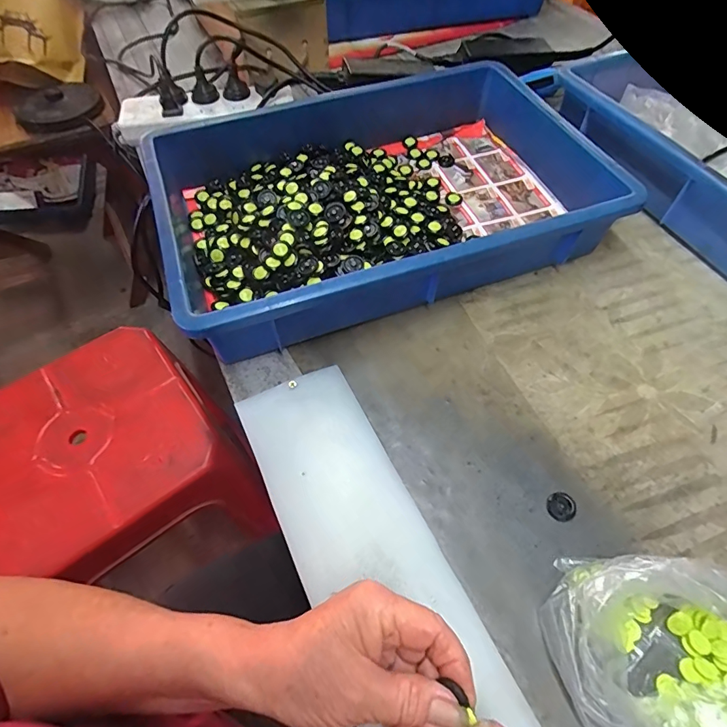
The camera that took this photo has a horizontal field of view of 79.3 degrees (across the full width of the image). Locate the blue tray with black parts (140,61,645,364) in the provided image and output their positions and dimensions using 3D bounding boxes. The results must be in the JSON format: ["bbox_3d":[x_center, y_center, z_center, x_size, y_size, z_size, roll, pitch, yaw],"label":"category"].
[{"bbox_3d":[0.017,-0.173,0.466,0.431,0.085,0.274,-17,58,-11],"label":"blue tray with black parts"}]

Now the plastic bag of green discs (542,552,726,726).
[{"bbox_3d":[0.191,0.171,0.248,0.151,0.057,0.101,10,57,7],"label":"plastic bag of green discs"}]

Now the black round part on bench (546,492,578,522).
[{"bbox_3d":[0.147,0.106,0.325,0.021,0.005,0.020,0,56,0],"label":"black round part on bench"}]

